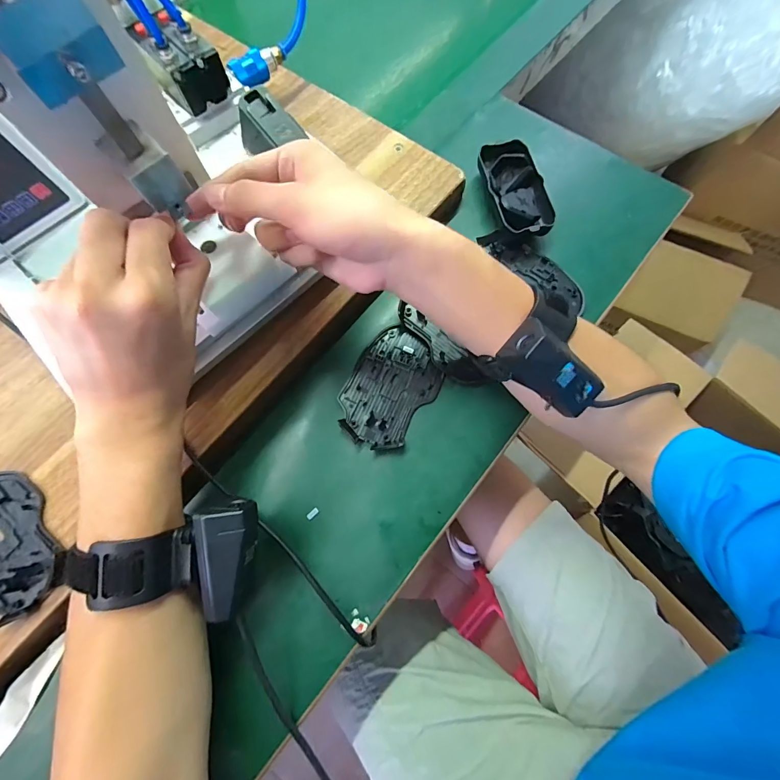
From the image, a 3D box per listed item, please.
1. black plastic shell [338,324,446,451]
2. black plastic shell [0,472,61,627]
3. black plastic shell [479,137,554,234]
[{"bbox_3d":[0.000,-0.002,0.326,0.072,0.014,0.105,32,76,10],"label":"black plastic shell"},{"bbox_3d":[-0.288,0.110,0.268,0.116,0.010,0.071,41,78,12],"label":"black plastic shell"},{"bbox_3d":[0.126,-0.198,0.374,0.053,0.032,0.108,-12,73,-3],"label":"black plastic shell"}]

